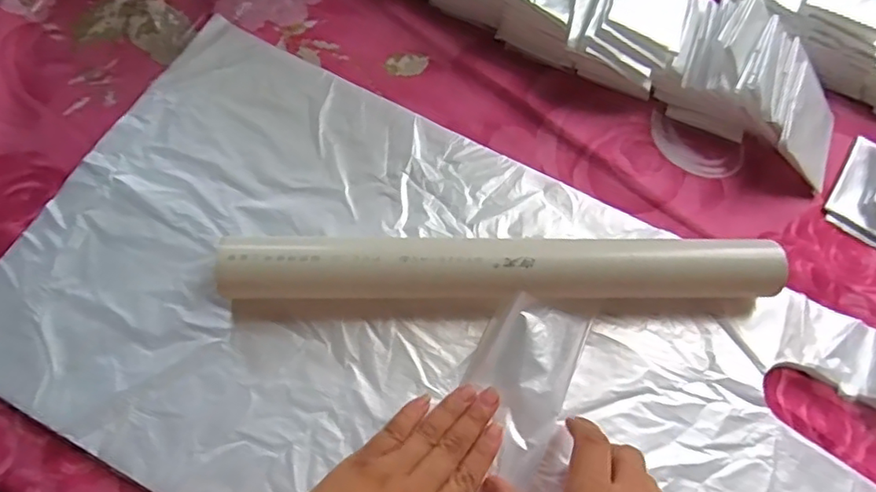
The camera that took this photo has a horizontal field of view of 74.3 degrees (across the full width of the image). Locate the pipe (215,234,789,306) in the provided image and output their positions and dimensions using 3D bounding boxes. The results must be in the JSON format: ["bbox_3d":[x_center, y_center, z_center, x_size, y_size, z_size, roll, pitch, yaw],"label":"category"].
[{"bbox_3d":[0.044,0.016,0.371,0.345,0.040,0.043,0,66,-4],"label":"pipe"}]

